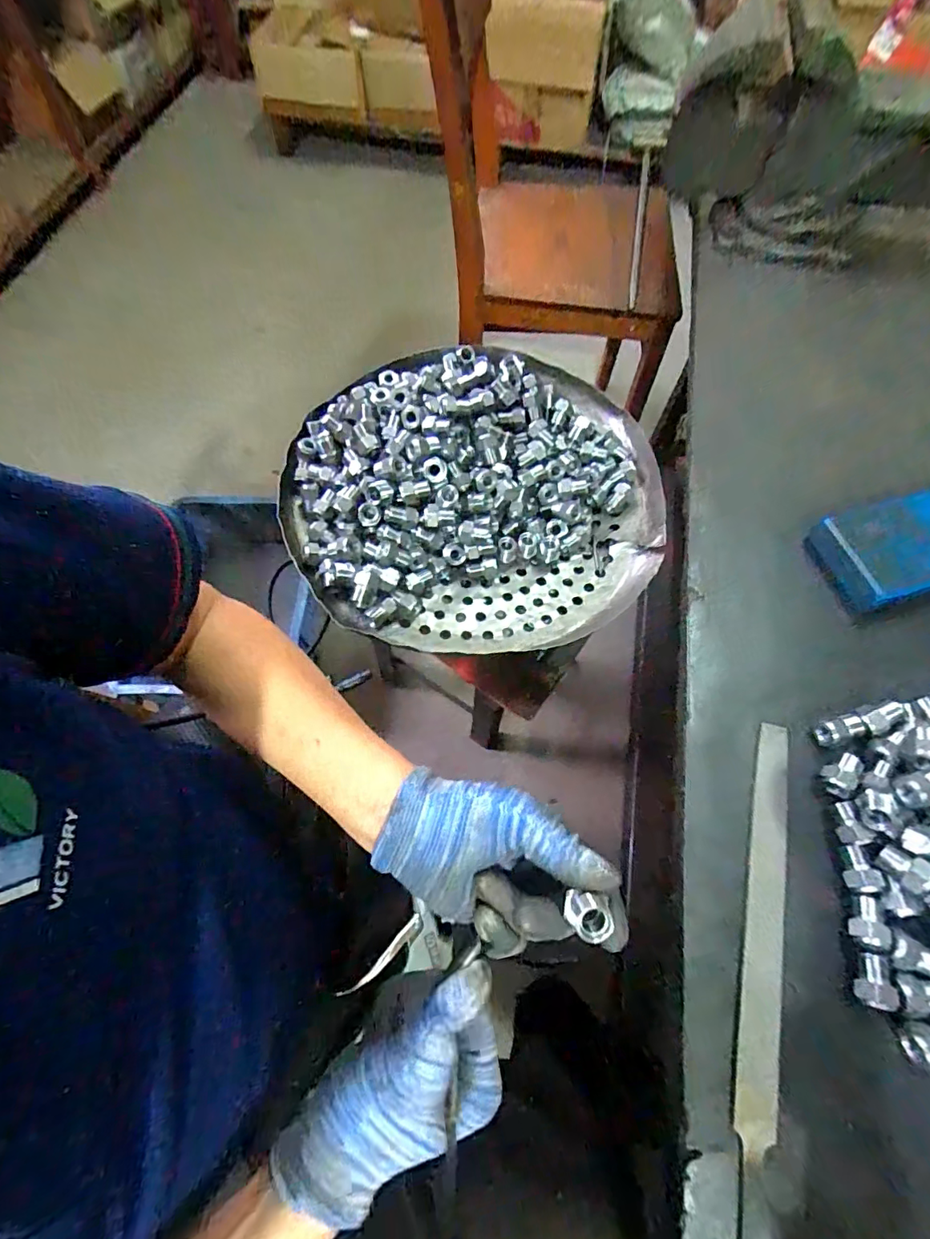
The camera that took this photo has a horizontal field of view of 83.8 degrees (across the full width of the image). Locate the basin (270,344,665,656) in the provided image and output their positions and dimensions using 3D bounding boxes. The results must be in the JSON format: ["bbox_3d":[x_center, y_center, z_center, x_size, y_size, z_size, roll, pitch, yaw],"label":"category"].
[{"bbox_3d":[0.011,-0.141,0.523,0.367,0.085,0.350,0,64,1],"label":"basin"}]

